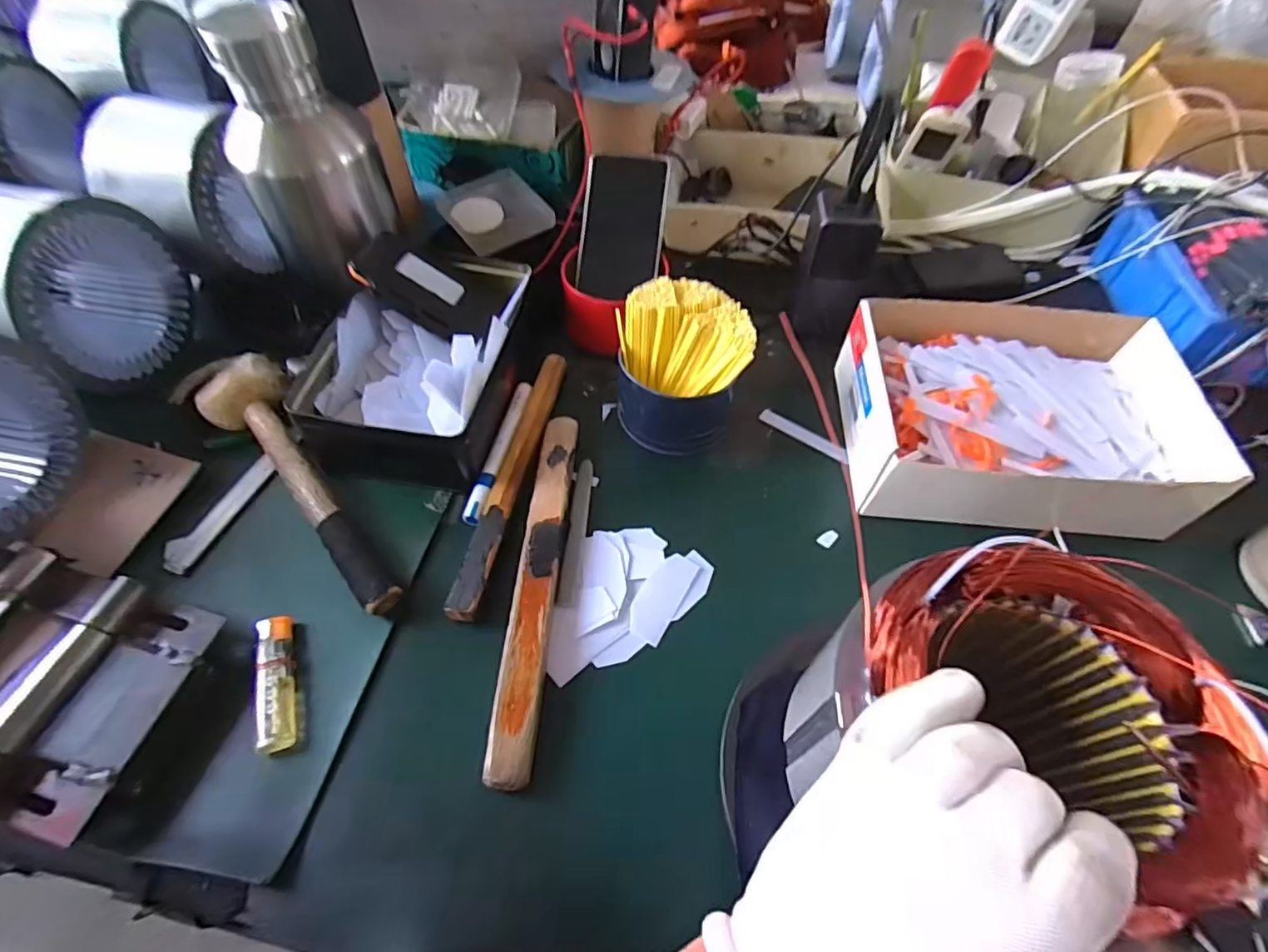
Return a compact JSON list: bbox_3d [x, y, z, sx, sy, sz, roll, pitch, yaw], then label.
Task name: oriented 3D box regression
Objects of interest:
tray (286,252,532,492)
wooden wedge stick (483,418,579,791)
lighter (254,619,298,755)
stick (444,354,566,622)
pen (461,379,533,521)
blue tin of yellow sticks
[{"bbox_3d":[-0.178,-0.110,0.504,0.152,0.062,0.220,8,57,5],"label":"tray"},{"bbox_3d":[-0.068,0.065,0.421,0.028,0.016,0.274,3,58,1],"label":"wooden wedge stick"},{"bbox_3d":[-0.230,0.132,0.382,0.021,0.010,0.084,-14,58,-10],"label":"lighter"},{"bbox_3d":[-0.096,-0.006,0.477,0.023,0.019,0.255,9,57,6],"label":"stick"},{"bbox_3d":[-0.111,-0.024,0.492,0.015,0.013,0.148,9,57,6],"label":"pen"},{"bbox_3d":[0.038,-0.091,0.481,0.103,0.079,0.120,-1,56,-1],"label":"blue tin of yellow sticks"}]

